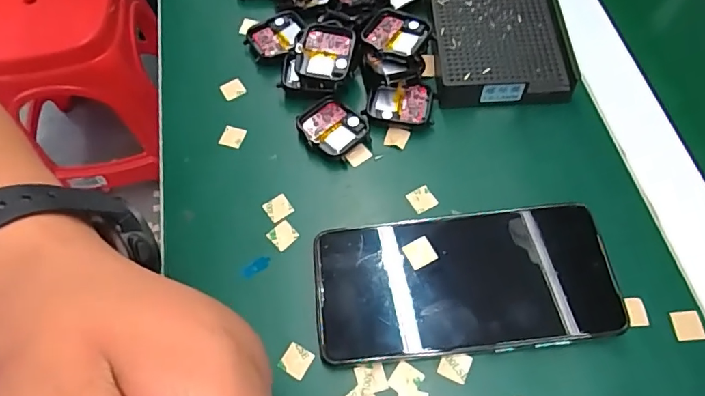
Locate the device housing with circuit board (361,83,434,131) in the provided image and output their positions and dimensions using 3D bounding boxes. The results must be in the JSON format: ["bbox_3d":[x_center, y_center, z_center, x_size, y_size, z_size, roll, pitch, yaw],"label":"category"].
[{"bbox_3d":[0.032,-0.062,0.340,0.044,0.009,0.034,1,63,4],"label":"device housing with circuit board"}]

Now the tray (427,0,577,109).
[{"bbox_3d":[0.105,-0.130,0.363,0.094,0.019,0.137,-2,63,3],"label":"tray"}]

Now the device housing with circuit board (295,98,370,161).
[{"bbox_3d":[-0.014,-0.046,0.335,0.043,0.013,0.038,36,70,19],"label":"device housing with circuit board"}]

